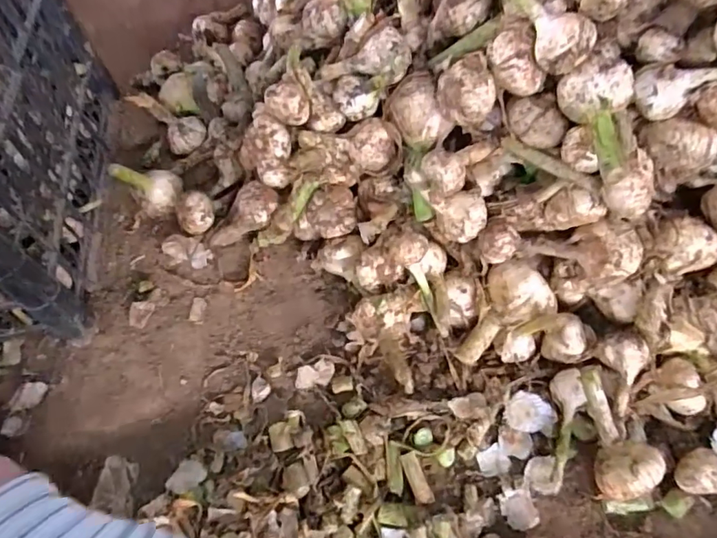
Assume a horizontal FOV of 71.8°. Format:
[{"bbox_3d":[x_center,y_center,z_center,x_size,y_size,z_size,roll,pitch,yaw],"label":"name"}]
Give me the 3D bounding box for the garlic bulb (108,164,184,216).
[{"bbox_3d":[-0.264,-0.109,0.632,0.063,0.098,0.044,-23,57,-7],"label":"garlic bulb"}]

